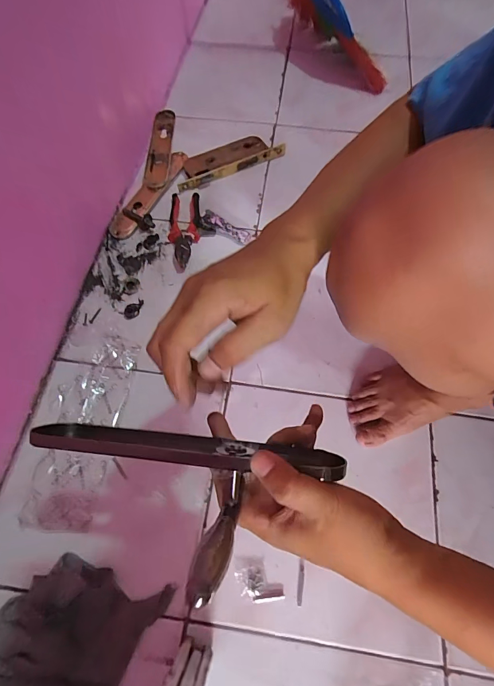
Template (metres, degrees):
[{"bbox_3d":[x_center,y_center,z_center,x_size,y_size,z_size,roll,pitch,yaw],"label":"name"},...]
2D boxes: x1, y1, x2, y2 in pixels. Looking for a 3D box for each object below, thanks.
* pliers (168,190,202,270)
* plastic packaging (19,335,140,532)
[{"bbox_3d":[-0.114,-0.211,0.658,0.058,0.025,0.171,-3,66,-1],"label":"pliers"},{"bbox_3d":[-0.237,0.114,0.516,0.101,0.030,0.267,6,66,3],"label":"plastic packaging"}]

